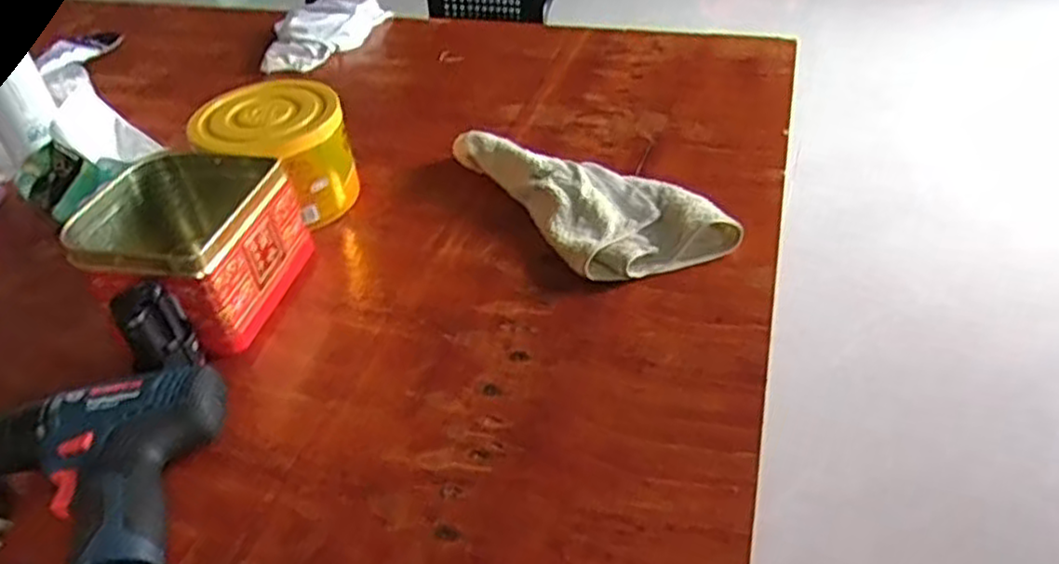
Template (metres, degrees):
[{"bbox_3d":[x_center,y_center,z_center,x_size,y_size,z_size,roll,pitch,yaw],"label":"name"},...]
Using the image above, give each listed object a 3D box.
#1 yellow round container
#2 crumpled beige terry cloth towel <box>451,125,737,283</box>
[{"bbox_3d":[-0.242,-0.119,0.707,0.129,0.105,0.133,-2,40,1],"label":"yellow round container"},{"bbox_3d":[0.052,-0.089,0.692,0.139,0.036,0.278,-27,46,-26],"label":"crumpled beige terry cloth towel"}]

